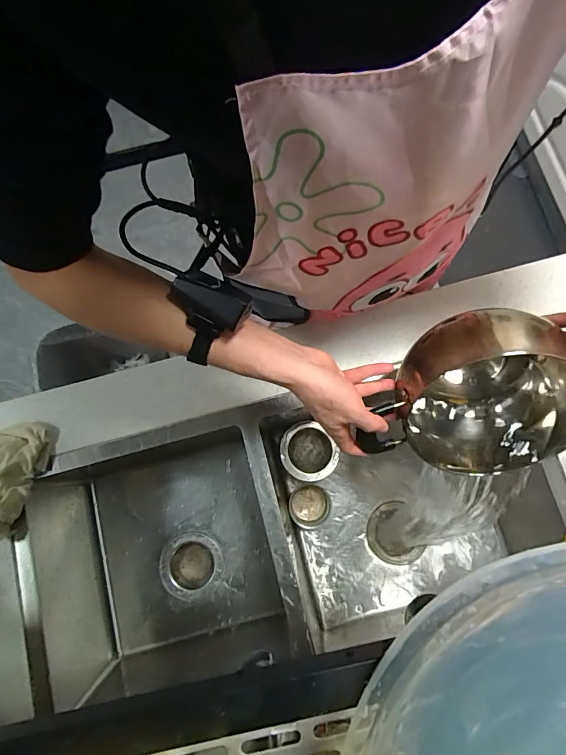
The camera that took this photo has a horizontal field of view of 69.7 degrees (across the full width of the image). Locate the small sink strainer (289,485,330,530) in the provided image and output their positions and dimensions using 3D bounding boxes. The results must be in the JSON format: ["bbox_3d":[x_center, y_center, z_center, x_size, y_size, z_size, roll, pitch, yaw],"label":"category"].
[{"bbox_3d":[0.048,0.240,0.752,0.075,0.021,0.073,0,79,0],"label":"small sink strainer"}]

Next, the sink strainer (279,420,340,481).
[{"bbox_3d":[0.046,0.140,0.762,0.097,0.034,0.108,-42,82,-7],"label":"sink strainer"}]

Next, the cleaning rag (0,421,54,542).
[{"bbox_3d":[-0.409,0.137,0.574,0.125,0.046,0.164,12,80,3],"label":"cleaning rag"}]

